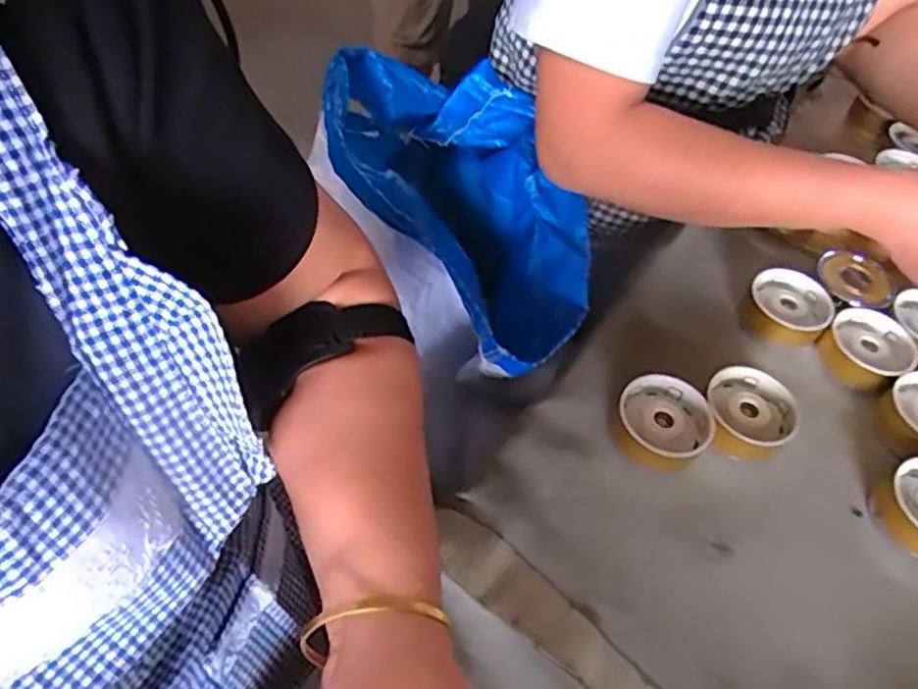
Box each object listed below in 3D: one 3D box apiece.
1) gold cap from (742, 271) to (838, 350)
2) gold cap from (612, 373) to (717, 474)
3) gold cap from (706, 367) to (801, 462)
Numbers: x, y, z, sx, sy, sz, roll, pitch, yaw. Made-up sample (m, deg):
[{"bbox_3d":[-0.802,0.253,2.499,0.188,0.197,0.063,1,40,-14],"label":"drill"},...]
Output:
[{"bbox_3d":[0.282,-0.033,0.573,0.065,0.031,0.073,36,56,20],"label":"gold cap"},{"bbox_3d":[0.144,0.062,0.490,0.066,0.027,0.078,35,56,19],"label":"gold cap"},{"bbox_3d":[0.221,0.054,0.511,0.068,0.031,0.073,4,51,-5],"label":"gold cap"}]

